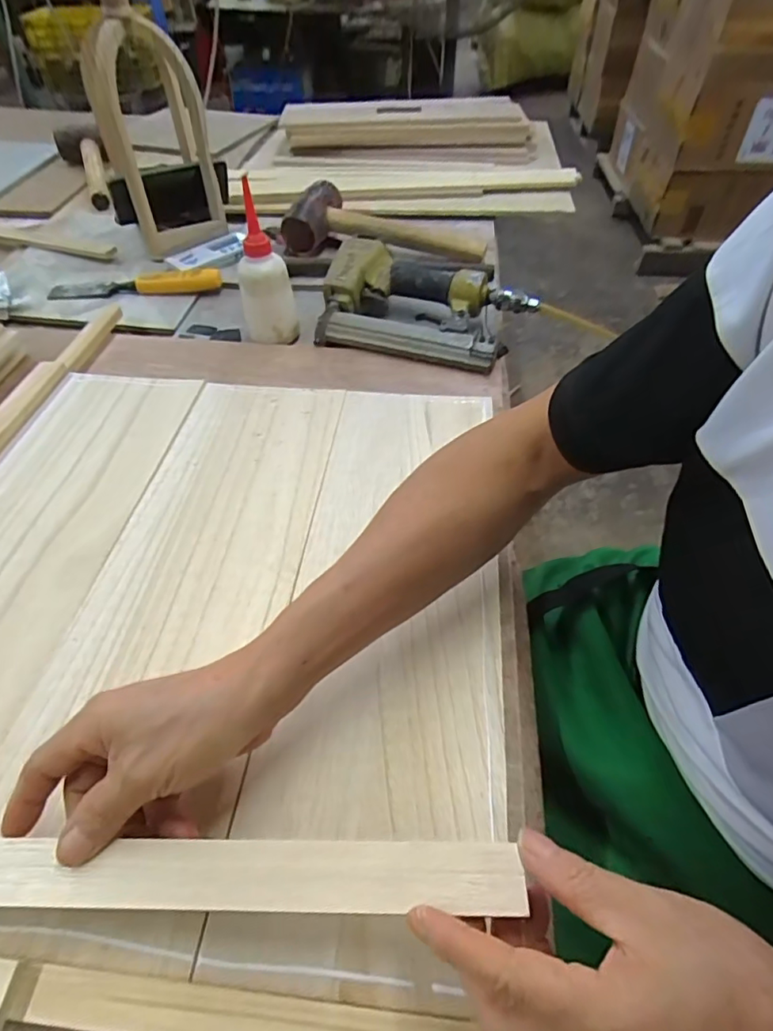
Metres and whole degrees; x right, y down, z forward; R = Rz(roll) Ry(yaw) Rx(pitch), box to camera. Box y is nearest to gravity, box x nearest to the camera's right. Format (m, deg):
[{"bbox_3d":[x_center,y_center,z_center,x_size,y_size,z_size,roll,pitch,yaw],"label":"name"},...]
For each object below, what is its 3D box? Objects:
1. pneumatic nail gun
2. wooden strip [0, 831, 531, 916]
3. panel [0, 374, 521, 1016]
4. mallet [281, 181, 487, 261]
[{"bbox_3d":[0.042,-0.251,0.629,0.231,0.055,0.145,16,51,14],"label":"pneumatic nail gun"},{"bbox_3d":[-0.161,0.170,0.260,0.441,0.006,0.029,-3,49,5],"label":"wooden strip"},{"bbox_3d":[-0.140,0.039,0.413,0.459,0.008,0.461,4,49,4],"label":"panel"},{"bbox_3d":[0.006,-0.422,0.772,0.271,0.051,0.144,9,50,9],"label":"mallet"}]

